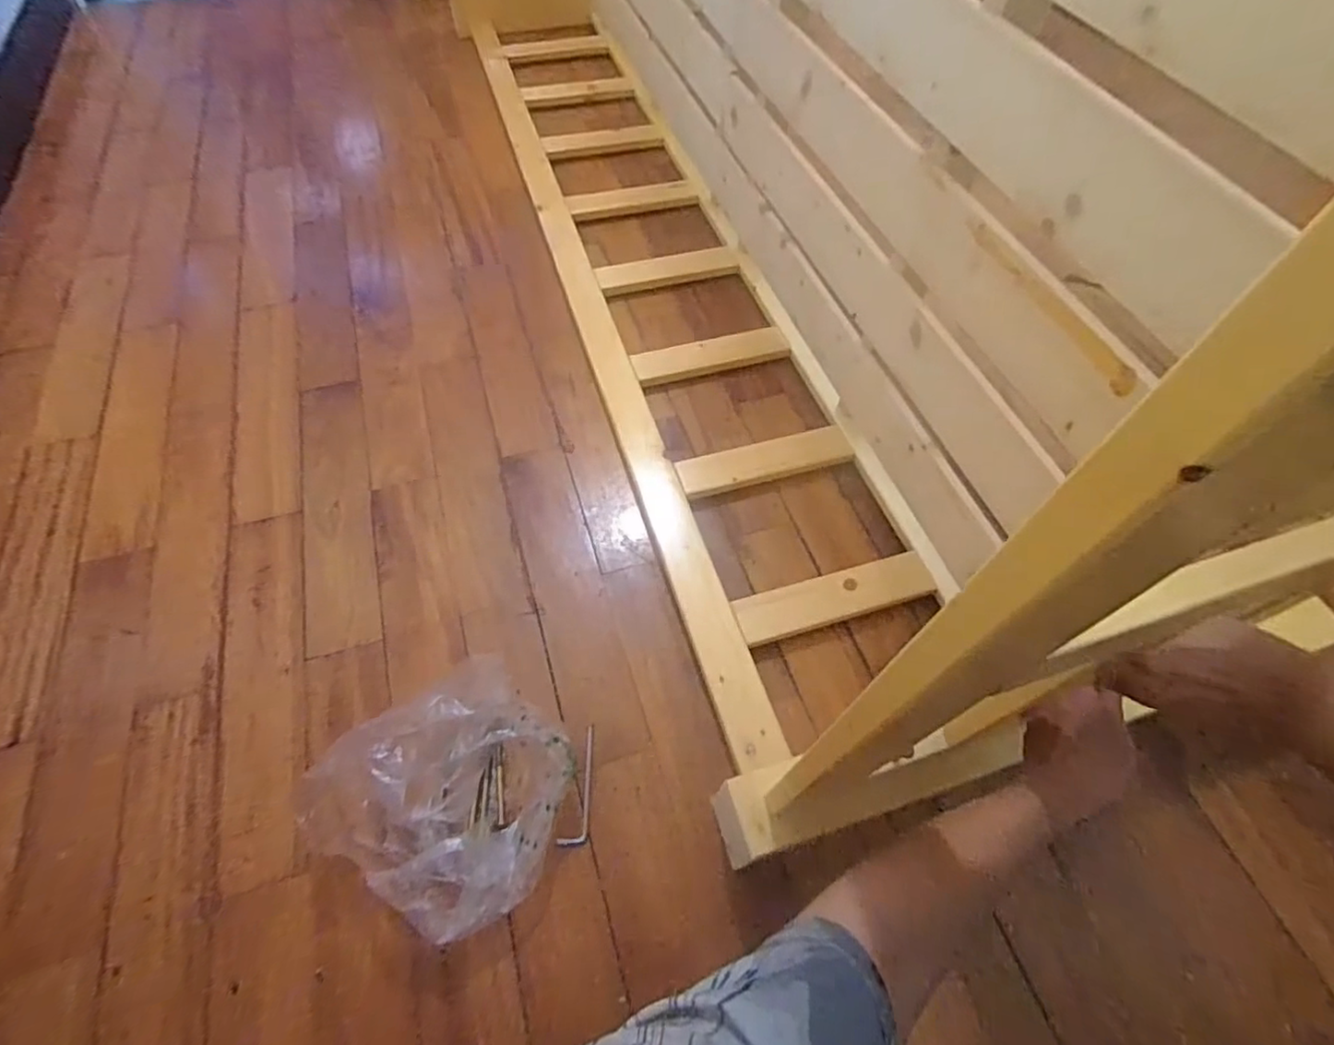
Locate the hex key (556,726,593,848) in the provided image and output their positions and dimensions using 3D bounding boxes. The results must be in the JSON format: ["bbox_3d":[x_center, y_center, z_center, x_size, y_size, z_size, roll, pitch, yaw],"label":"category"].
[{"bbox_3d":[-0.095,0.280,0.676,0.030,0.004,0.119,2,60,-1],"label":"hex key"}]

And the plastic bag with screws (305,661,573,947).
[{"bbox_3d":[-0.199,0.252,0.614,0.204,0.138,0.228,28,63,14],"label":"plastic bag with screws"}]

